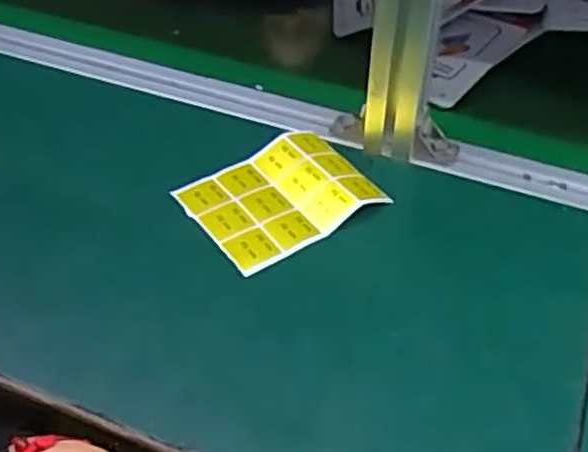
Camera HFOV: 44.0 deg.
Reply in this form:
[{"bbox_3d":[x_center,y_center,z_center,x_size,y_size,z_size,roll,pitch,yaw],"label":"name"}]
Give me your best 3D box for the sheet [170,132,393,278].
[{"bbox_3d":[-0.011,-0.023,0.547,0.125,0.017,0.098,-26,50,-25],"label":"sheet"}]

